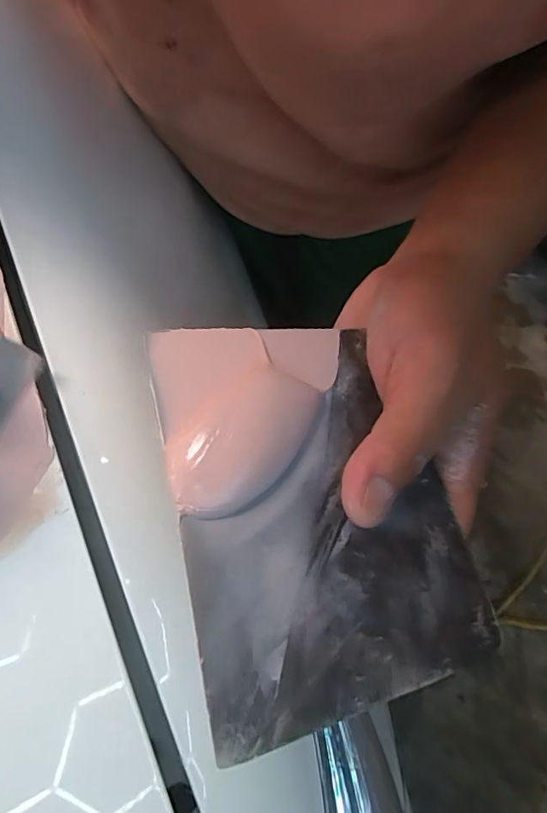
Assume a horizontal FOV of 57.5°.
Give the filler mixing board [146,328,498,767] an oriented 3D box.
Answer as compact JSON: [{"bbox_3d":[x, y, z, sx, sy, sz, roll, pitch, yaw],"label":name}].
[{"bbox_3d":[0.013,0.028,0.171,0.092,0.010,0.134,-9,66,-15],"label":"filler mixing board"}]

